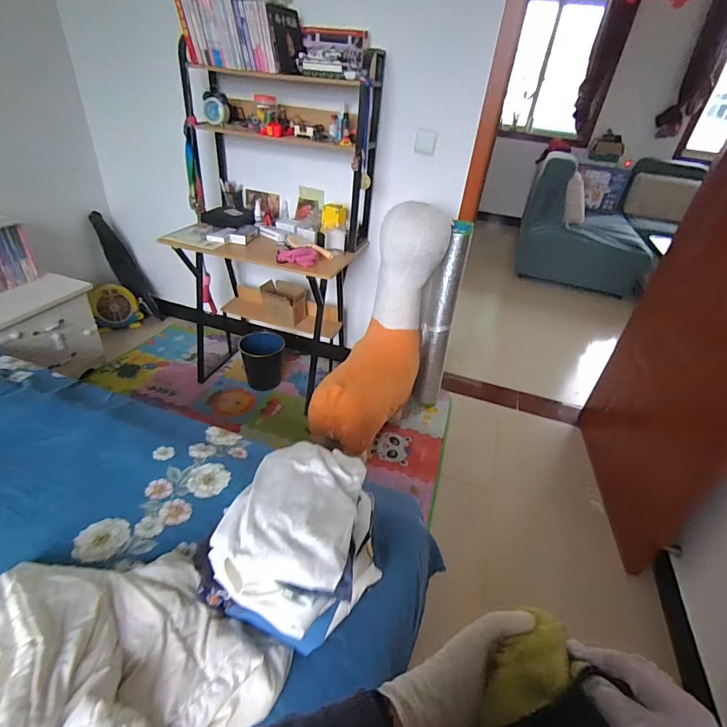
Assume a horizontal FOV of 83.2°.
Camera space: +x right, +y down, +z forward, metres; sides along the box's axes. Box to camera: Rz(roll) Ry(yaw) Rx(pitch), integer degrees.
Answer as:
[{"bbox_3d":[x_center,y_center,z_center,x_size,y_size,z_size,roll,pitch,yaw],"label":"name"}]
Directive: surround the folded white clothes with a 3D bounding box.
[{"bbox_3d":[-0.115,0.353,0.848,0.288,0.233,0.363,24,39,23],"label":"folded white clothes"}]

